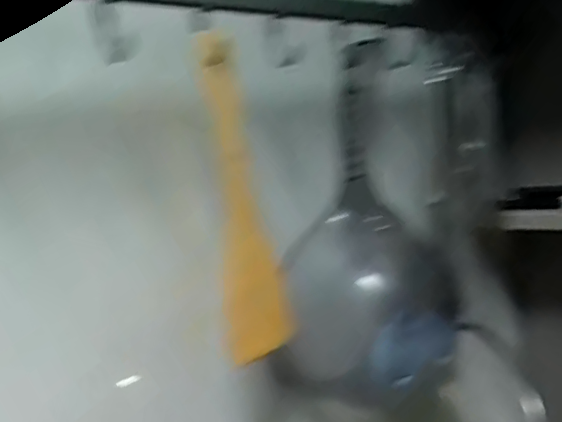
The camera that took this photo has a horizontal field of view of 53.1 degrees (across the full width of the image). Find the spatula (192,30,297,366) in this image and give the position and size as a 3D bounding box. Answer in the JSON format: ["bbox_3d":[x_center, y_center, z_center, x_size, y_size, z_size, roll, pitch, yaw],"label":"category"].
[{"bbox_3d":[-0.027,-0.003,0.363,0.046,0.212,0.007,-16,16,-23],"label":"spatula"}]

